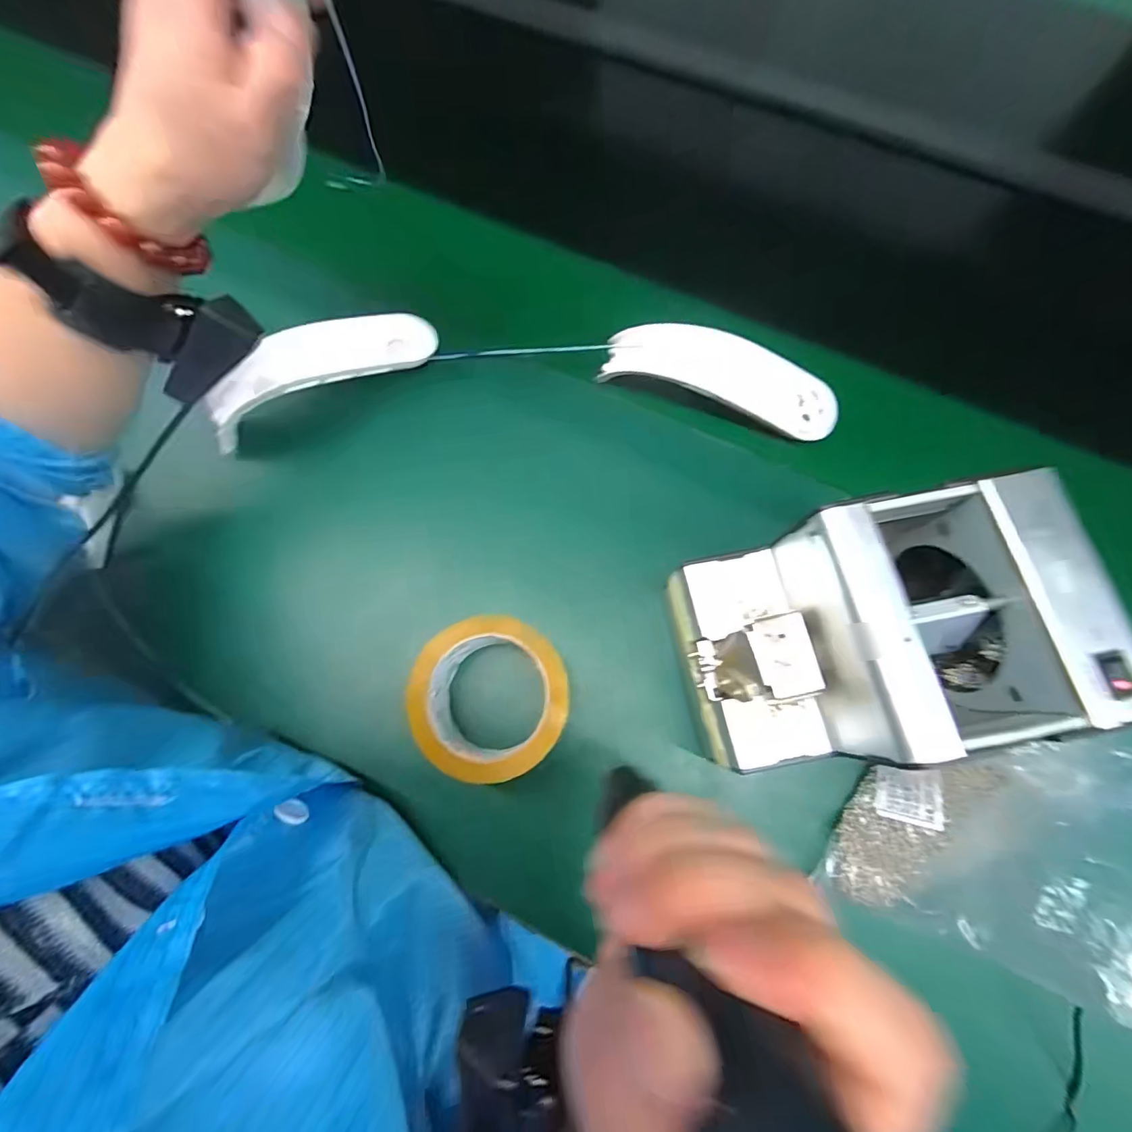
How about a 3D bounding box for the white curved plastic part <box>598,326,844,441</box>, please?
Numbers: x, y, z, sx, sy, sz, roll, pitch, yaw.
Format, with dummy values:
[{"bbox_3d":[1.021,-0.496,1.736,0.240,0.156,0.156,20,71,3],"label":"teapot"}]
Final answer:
[{"bbox_3d":[0.129,-0.155,0.402,0.194,0.047,0.044,20,76,4],"label":"white curved plastic part"}]

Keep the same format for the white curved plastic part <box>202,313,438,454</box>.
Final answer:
[{"bbox_3d":[-0.205,-0.164,0.411,0.203,0.054,0.054,-24,77,-8],"label":"white curved plastic part"}]

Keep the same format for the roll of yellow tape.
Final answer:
[{"bbox_3d":[-0.051,0.090,0.335,0.101,0.048,0.101,0,75,-2],"label":"roll of yellow tape"}]

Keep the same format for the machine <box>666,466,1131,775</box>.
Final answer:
[{"bbox_3d":[0.166,0.040,0.278,0.176,0.119,0.125,-9,76,-4],"label":"machine"}]

